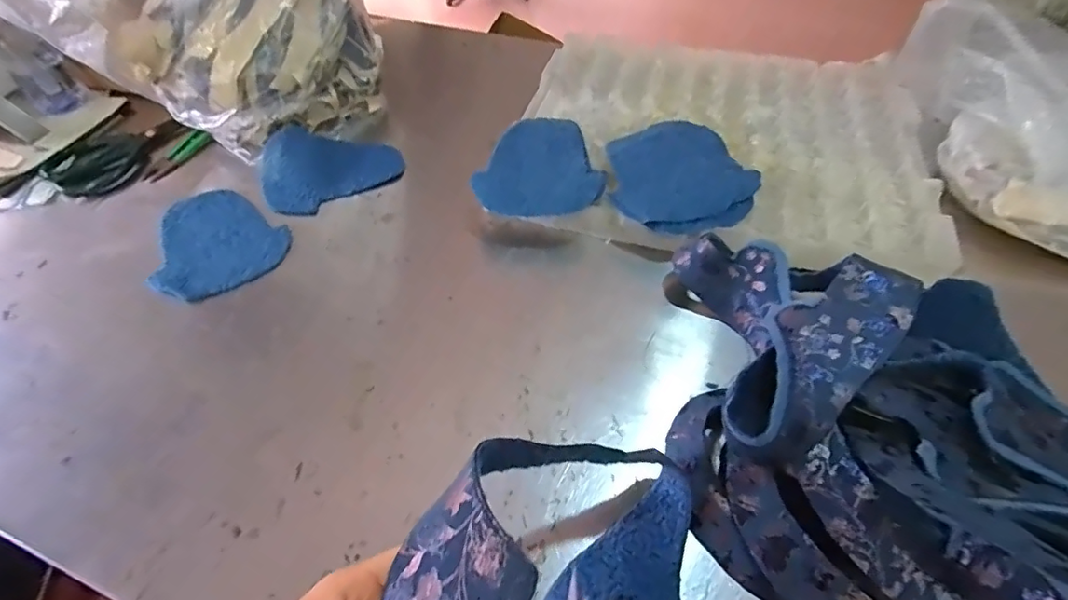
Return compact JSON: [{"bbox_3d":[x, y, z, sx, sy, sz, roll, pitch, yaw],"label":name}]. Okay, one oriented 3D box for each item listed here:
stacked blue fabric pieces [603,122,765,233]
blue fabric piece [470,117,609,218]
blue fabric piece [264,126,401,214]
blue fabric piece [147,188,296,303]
[{"bbox_3d":[0.150,-0.134,0.550,0.138,0.031,0.171,1,51,4],"label":"stacked blue fabric pieces"},{"bbox_3d":[0.000,-0.142,0.550,0.125,0.016,0.139,-9,51,-4],"label":"blue fabric piece"},{"bbox_3d":[-0.235,-0.160,0.610,0.149,0.024,0.126,-21,53,-14],"label":"blue fabric piece"},{"bbox_3d":[-0.331,-0.059,0.539,0.155,0.007,0.123,31,59,25],"label":"blue fabric piece"}]

